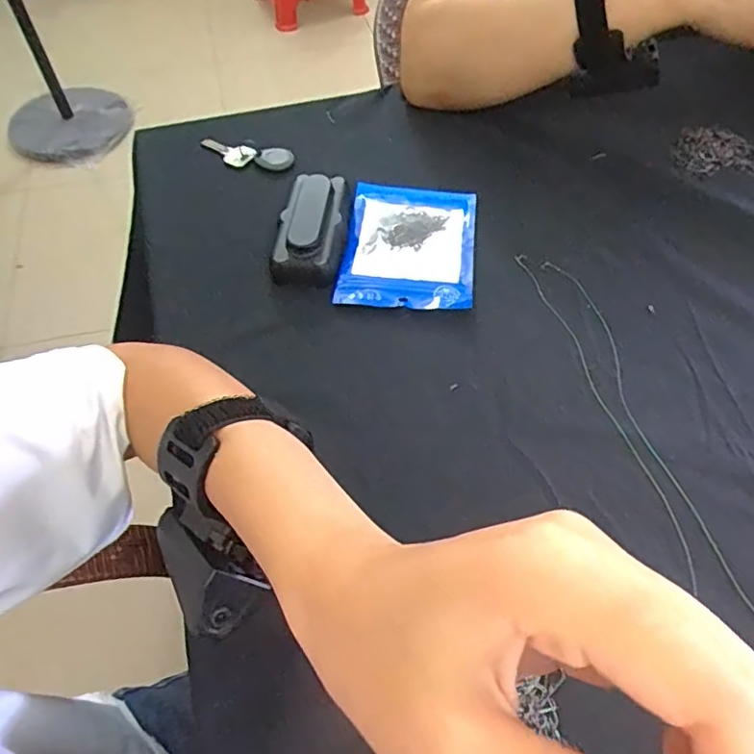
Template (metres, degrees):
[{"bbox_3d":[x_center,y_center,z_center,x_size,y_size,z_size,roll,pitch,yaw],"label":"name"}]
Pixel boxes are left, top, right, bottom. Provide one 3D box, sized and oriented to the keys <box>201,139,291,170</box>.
[{"bbox_3d":[-0.124,-0.207,0.544,0.098,0.012,0.029,18,57,14],"label":"keys"}]

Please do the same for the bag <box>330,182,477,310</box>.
[{"bbox_3d":[0.027,-0.104,0.458,0.099,0.009,0.133,5,55,5],"label":"bag"}]

